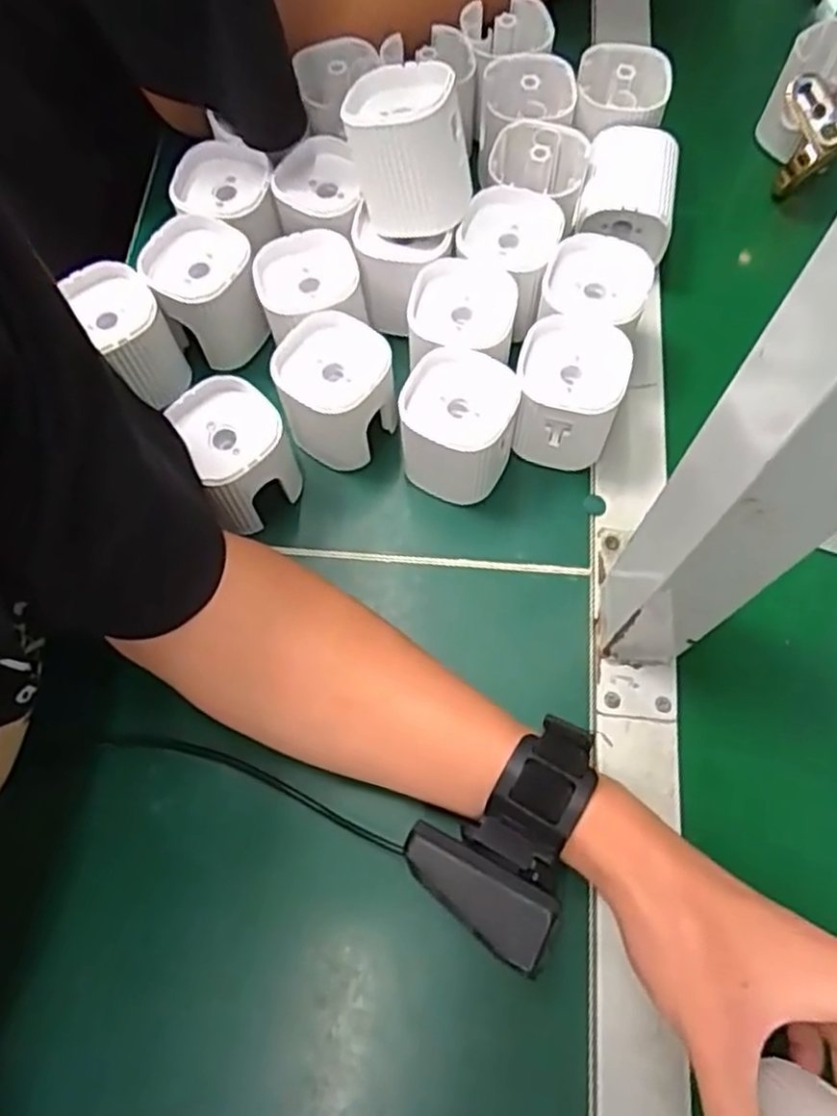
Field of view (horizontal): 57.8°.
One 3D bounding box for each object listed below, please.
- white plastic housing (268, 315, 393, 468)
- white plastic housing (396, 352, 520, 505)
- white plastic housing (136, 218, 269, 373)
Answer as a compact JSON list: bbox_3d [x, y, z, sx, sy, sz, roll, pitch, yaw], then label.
[{"bbox_3d":[-0.044,-0.086,0.405,0.056,0.062,0.058,35,73,14],"label":"white plastic housing"},{"bbox_3d":[0.021,-0.065,0.395,0.055,0.063,0.058,16,69,7],"label":"white plastic housing"},{"bbox_3d":[-0.119,-0.149,0.428,0.057,0.053,0.064,-16,69,-6],"label":"white plastic housing"}]

